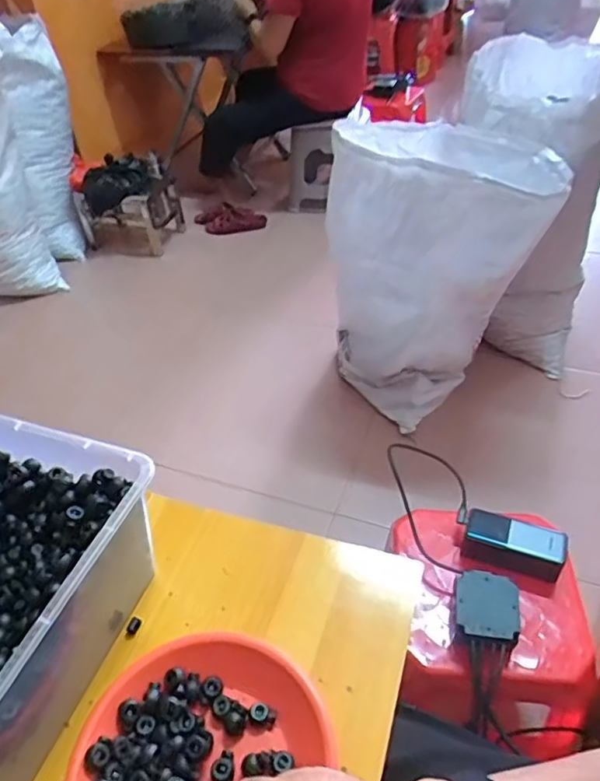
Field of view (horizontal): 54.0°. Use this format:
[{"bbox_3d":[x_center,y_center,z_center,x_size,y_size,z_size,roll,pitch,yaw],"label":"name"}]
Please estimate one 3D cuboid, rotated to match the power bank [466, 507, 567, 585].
[{"bbox_3d":[0.296,0.212,0.816,0.130,0.048,0.059,15,47,20],"label":"power bank"}]

